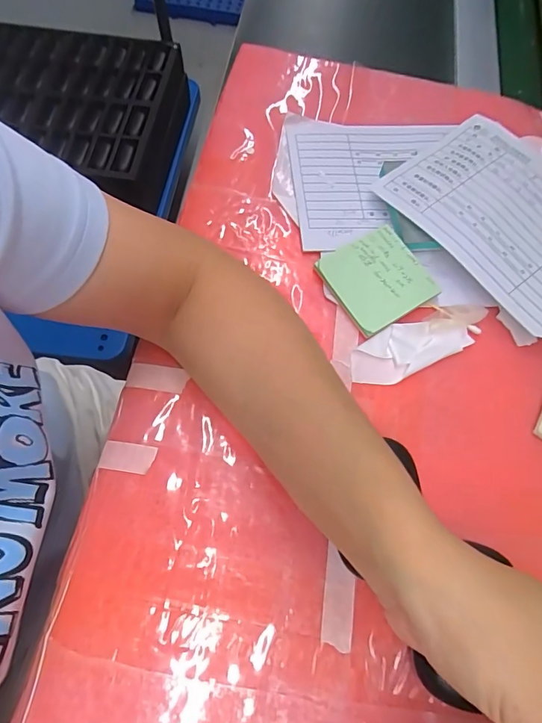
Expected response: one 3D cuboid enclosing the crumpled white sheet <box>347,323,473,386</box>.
[{"bbox_3d":[0.109,-0.011,0.348,0.100,0.004,0.039,-25,71,-12],"label":"crumpled white sheet"}]

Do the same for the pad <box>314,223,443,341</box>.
[{"bbox_3d":[0.088,-0.068,0.365,0.075,0.009,0.077,-28,72,-13],"label":"pad"}]

